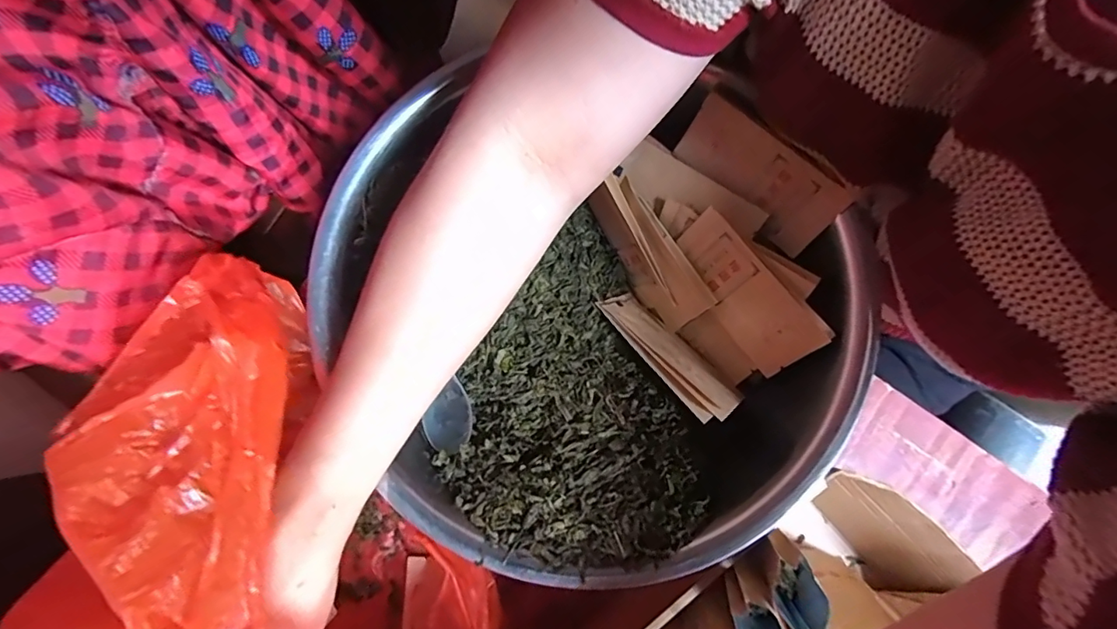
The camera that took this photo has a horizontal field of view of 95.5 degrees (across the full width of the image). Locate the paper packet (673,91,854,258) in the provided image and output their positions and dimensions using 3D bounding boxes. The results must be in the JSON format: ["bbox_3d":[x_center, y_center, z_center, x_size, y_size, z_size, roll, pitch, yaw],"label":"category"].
[{"bbox_3d":[0.128,-0.091,0.329,0.107,0.050,0.007,42,44,7],"label":"paper packet"}]

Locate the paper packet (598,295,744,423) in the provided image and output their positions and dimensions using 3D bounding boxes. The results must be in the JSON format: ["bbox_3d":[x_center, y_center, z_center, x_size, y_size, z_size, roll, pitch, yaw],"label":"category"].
[{"bbox_3d":[0.078,0.028,0.364,0.116,0.043,0.020,43,128,24],"label":"paper packet"}]

